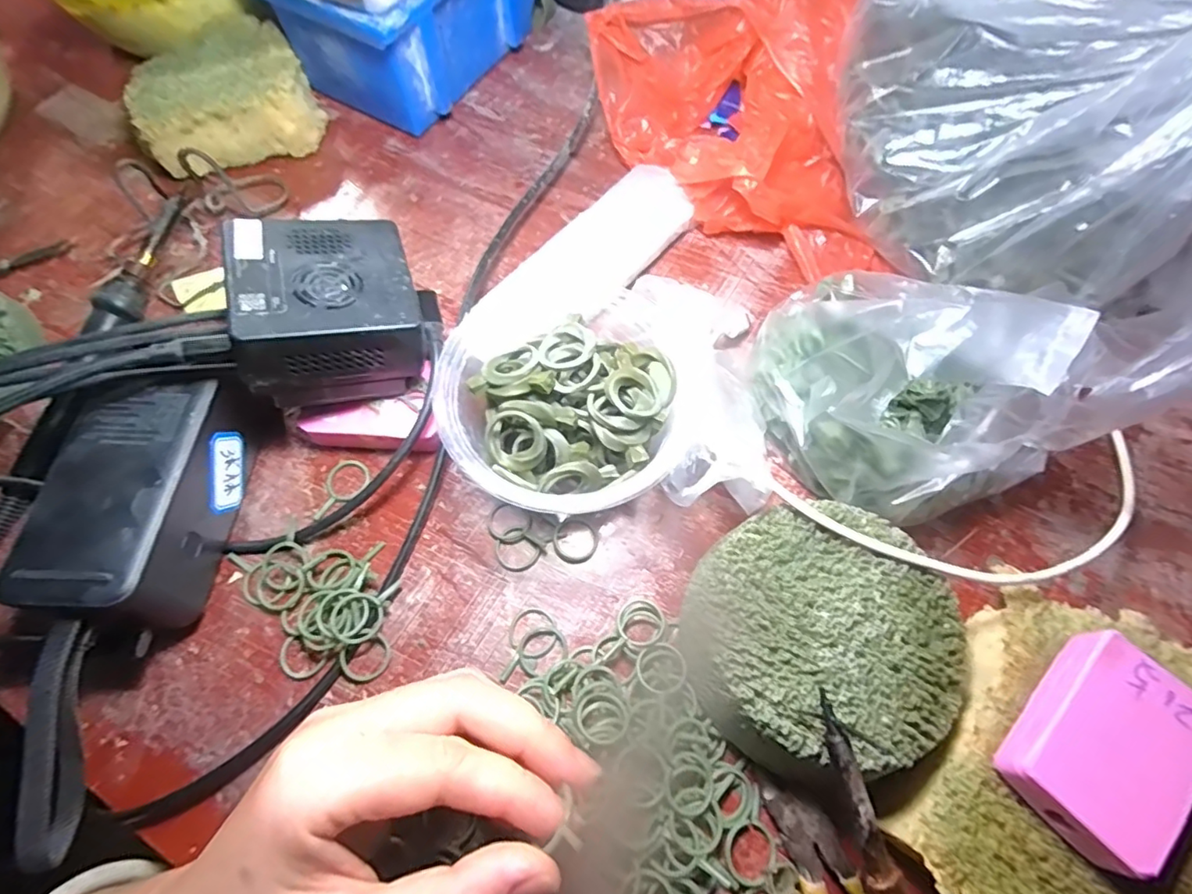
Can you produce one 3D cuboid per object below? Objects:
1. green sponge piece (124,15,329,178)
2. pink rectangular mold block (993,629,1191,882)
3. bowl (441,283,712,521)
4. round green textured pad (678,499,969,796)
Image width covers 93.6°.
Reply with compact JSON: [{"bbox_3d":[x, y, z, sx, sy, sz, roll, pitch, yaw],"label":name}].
[{"bbox_3d":[-0.244,-0.226,0.369,0.108,0.040,0.100,-31,70,-13],"label":"green sponge piece"},{"bbox_3d":[0.178,0.103,0.194,0.069,0.022,0.044,-40,72,-15],"label":"pink rectangular mold block"},{"bbox_3d":[-0.009,-0.024,0.273,0.114,0.057,0.120,0,66,1],"label":"bowl"},{"bbox_3d":[0.090,0.075,0.230,0.104,0.039,0.099,0,66,1],"label":"round green textured pad"}]

